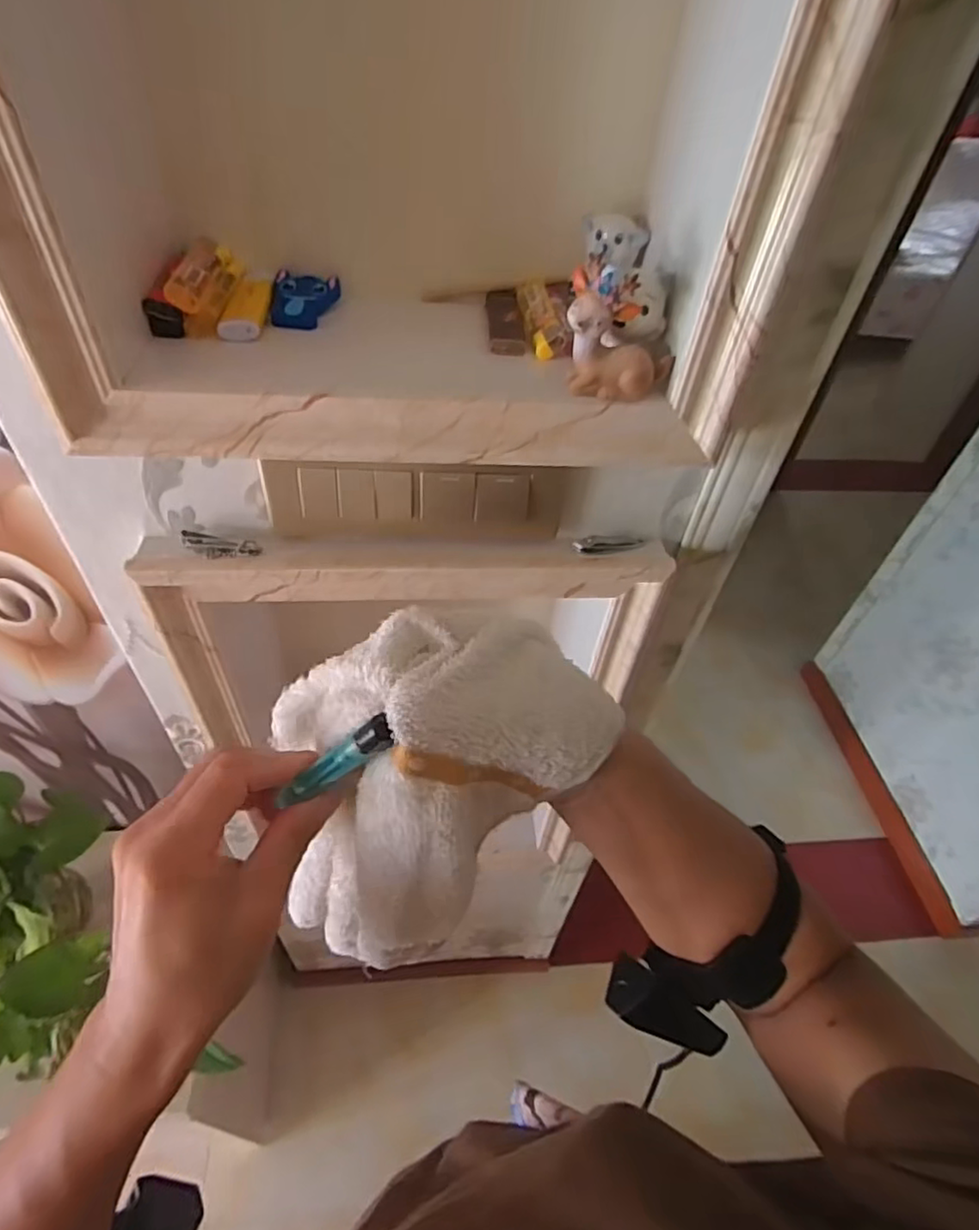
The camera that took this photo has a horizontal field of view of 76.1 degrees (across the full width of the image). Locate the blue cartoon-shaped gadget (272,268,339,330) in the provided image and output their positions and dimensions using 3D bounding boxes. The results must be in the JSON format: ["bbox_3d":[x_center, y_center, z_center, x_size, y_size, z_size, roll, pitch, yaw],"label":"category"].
[{"bbox_3d":[-0.119,-0.205,0.407,0.041,0.009,0.048,2,63,-14],"label":"blue cartoon-shaped gadget"}]

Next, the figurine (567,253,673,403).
[{"bbox_3d":[0.073,-0.155,0.344,0.057,0.064,0.034,14,47,7],"label":"figurine"}]

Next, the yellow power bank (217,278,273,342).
[{"bbox_3d":[-0.151,-0.193,0.393,0.023,0.013,0.066,0,47,-7],"label":"yellow power bank"}]

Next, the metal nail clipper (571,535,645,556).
[{"bbox_3d":[0.088,-0.052,0.459,0.055,0.012,0.012,-12,50,-17],"label":"metal nail clipper"}]

